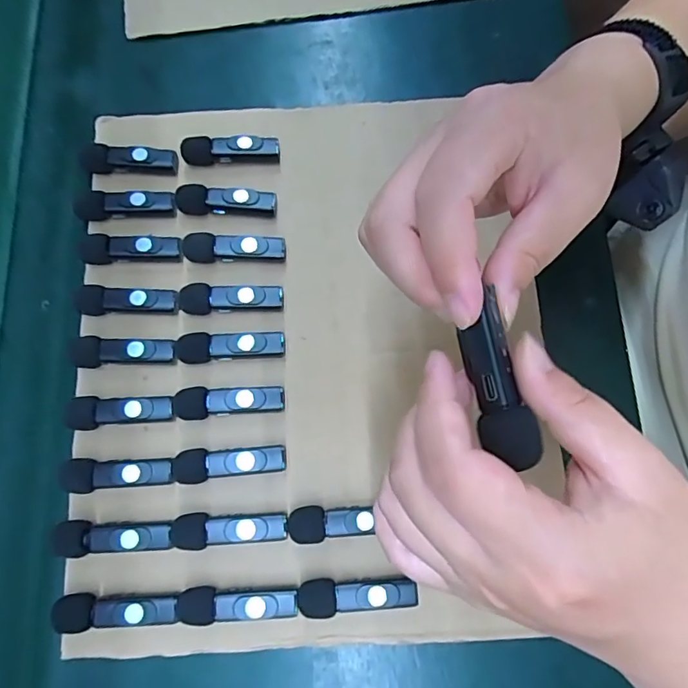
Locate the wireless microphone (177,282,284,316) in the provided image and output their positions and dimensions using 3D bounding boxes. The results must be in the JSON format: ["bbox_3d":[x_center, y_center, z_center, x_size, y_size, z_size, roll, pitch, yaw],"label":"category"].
[{"bbox_3d":[-0.072,-0.030,0.322,0.065,0.012,0.018,-5,76,3],"label":"wireless microphone"}]

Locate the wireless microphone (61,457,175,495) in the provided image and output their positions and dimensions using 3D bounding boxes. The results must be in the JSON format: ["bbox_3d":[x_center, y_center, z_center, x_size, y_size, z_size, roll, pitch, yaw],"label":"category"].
[{"bbox_3d":[-0.133,0.077,0.297,0.063,0.012,0.019,-2,76,4],"label":"wireless microphone"}]

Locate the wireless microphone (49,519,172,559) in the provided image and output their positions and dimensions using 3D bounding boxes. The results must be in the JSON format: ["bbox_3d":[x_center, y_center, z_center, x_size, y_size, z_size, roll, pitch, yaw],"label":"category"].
[{"bbox_3d":[-0.132,0.109,0.288,0.066,0.010,0.019,-6,76,3],"label":"wireless microphone"}]

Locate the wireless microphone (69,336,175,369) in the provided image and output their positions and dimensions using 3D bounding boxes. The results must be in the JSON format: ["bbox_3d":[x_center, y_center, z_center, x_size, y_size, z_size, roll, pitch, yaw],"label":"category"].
[{"bbox_3d":[-0.137,0.006,0.314,0.062,0.015,0.019,0,77,5],"label":"wireless microphone"}]

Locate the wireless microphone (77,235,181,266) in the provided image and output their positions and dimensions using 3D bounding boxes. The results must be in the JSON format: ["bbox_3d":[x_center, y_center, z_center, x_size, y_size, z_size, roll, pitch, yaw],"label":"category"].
[{"bbox_3d":[-0.141,-0.062,0.330,0.065,0.011,0.017,-2,76,4],"label":"wireless microphone"}]

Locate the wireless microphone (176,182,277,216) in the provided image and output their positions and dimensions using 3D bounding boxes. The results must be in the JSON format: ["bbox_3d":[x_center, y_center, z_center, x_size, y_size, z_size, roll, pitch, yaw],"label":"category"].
[{"bbox_3d":[-0.078,-0.095,0.337,0.065,0.013,0.015,0,77,5],"label":"wireless microphone"}]

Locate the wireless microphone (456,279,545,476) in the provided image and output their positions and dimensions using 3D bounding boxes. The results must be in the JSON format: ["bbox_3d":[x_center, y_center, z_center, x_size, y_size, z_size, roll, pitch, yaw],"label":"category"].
[{"bbox_3d":[0.053,0.014,0.176,0.017,0.014,0.057,-11,75,-4],"label":"wireless microphone"}]

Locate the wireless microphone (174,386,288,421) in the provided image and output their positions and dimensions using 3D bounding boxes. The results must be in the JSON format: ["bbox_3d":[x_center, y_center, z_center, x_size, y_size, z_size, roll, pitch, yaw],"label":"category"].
[{"bbox_3d":[-0.070,0.036,0.308,0.066,0.014,0.019,-3,76,4],"label":"wireless microphone"}]

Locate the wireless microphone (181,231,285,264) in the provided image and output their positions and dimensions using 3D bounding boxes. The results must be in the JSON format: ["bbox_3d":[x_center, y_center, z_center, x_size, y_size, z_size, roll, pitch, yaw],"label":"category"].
[{"bbox_3d":[-0.071,-0.062,0.330,0.066,0.014,0.017,-1,76,4],"label":"wireless microphone"}]

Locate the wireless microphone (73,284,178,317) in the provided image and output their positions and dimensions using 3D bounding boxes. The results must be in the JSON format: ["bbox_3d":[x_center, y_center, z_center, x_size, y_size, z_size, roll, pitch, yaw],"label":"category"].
[{"bbox_3d":[-0.139,-0.029,0.322,0.063,0.012,0.019,-5,76,3],"label":"wireless microphone"}]

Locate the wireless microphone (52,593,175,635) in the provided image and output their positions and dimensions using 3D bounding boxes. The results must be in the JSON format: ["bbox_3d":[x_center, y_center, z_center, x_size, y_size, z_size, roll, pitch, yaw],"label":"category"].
[{"bbox_3d":[-0.125,0.147,0.282,0.064,0.017,0.019,-6,76,3],"label":"wireless microphone"}]

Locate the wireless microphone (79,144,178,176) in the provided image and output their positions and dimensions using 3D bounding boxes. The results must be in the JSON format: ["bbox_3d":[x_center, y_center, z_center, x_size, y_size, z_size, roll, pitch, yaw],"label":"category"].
[{"bbox_3d":[-0.148,-0.126,0.347,0.065,0.014,0.015,0,76,4],"label":"wireless microphone"}]

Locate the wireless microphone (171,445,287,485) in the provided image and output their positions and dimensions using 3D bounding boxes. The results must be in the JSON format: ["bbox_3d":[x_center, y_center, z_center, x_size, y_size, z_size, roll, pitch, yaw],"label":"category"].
[{"bbox_3d":[-0.067,0.070,0.299,0.065,0.017,0.019,-6,76,3],"label":"wireless microphone"}]

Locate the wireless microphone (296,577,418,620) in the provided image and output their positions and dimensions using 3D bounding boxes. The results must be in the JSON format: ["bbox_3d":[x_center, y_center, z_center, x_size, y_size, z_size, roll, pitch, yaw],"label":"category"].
[{"bbox_3d":[0.007,0.140,0.283,0.064,0.017,0.018,-6,76,3],"label":"wireless microphone"}]

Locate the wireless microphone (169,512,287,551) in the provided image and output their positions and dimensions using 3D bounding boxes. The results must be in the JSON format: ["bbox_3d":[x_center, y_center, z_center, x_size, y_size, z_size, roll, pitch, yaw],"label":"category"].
[{"bbox_3d":[-0.066,0.106,0.290,0.065,0.015,0.019,-5,76,3],"label":"wireless microphone"}]

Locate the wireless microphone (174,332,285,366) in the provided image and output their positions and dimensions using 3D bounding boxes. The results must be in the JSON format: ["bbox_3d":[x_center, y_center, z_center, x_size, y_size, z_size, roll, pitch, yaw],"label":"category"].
[{"bbox_3d":[-0.071,0.001,0.315,0.066,0.013,0.019,-5,76,3],"label":"wireless microphone"}]

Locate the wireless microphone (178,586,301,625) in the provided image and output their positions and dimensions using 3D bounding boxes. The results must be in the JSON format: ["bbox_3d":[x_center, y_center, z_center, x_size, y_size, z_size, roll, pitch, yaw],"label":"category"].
[{"bbox_3d":[-0.059,0.144,0.282,0.066,0.013,0.018,-5,76,3],"label":"wireless microphone"}]

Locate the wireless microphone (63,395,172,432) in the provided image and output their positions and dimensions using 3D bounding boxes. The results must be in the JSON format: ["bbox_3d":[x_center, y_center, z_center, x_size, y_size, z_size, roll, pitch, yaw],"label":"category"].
[{"bbox_3d":[-0.136,0.041,0.306,0.062,0.013,0.019,-5,76,3],"label":"wireless microphone"}]

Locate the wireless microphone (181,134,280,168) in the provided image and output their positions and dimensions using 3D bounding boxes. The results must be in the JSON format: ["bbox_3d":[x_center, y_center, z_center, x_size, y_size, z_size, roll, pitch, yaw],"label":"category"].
[{"bbox_3d":[-0.077,-0.133,0.346,0.065,0.017,0.014,-4,76,3],"label":"wireless microphone"}]

